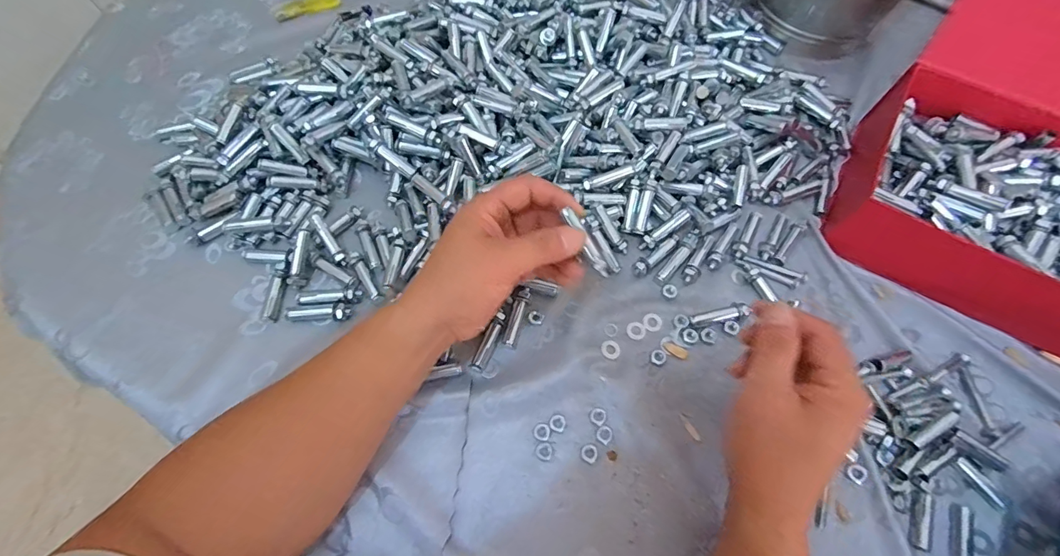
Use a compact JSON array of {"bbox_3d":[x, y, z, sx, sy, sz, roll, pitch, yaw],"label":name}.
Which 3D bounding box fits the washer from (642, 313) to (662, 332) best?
[{"bbox_3d":[0.107,0.038,0.395,0.016,0.004,0.017,34,69,13],"label":"washer"}]

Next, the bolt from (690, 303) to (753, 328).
[{"bbox_3d":[0.164,0.033,0.394,0.051,0.009,0.012,-10,66,-6],"label":"bolt"}]

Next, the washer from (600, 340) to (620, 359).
[{"bbox_3d":[0.068,0.060,0.381,0.016,0.004,0.016,0,65,-1],"label":"washer"}]

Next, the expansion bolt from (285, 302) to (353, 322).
[{"bbox_3d":[-0.180,0.029,0.386,0.057,0.008,0.014,2,65,0],"label":"expansion bolt"}]

